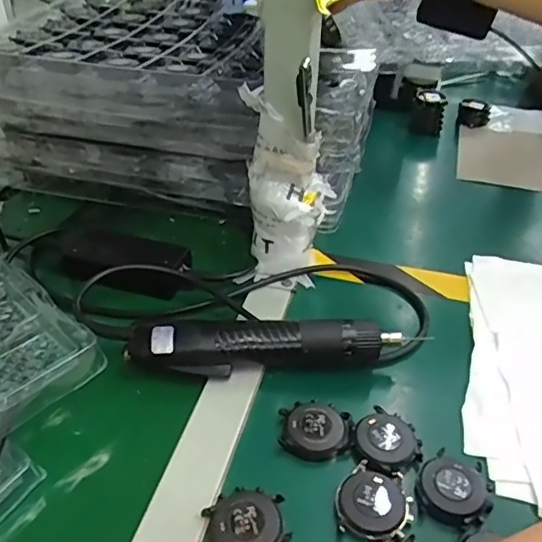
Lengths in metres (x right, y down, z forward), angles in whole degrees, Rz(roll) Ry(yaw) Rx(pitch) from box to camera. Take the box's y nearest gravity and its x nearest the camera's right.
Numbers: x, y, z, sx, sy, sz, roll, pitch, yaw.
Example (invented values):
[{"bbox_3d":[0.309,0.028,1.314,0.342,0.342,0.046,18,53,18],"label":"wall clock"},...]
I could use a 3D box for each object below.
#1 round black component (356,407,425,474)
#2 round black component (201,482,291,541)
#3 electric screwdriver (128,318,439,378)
[{"bbox_3d":[0.082,0.121,0.403,0.043,0.010,0.051,-21,44,-27],"label":"round black component"},{"bbox_3d":[-0.016,0.160,0.354,0.049,0.015,0.047,-7,39,-11],"label":"round black component"},{"bbox_3d":[-0.002,0.061,0.455,0.224,0.041,0.035,0,38,-2],"label":"electric screwdriver"}]

